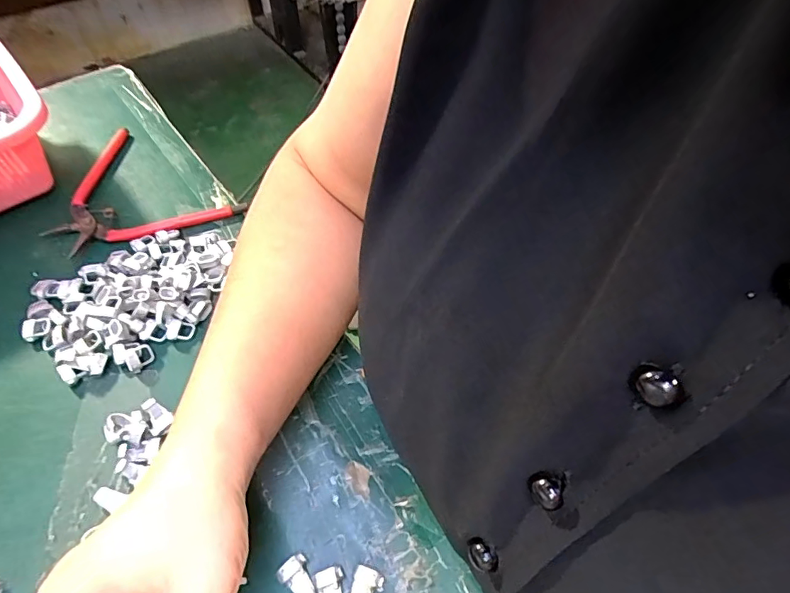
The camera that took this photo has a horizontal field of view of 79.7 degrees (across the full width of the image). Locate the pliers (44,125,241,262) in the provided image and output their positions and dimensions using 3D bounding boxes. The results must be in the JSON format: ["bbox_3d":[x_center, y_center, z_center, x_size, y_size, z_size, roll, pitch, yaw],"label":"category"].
[{"bbox_3d":[-0.219,-0.077,0.384,0.158,0.010,0.113,31,61,19],"label":"pliers"}]

